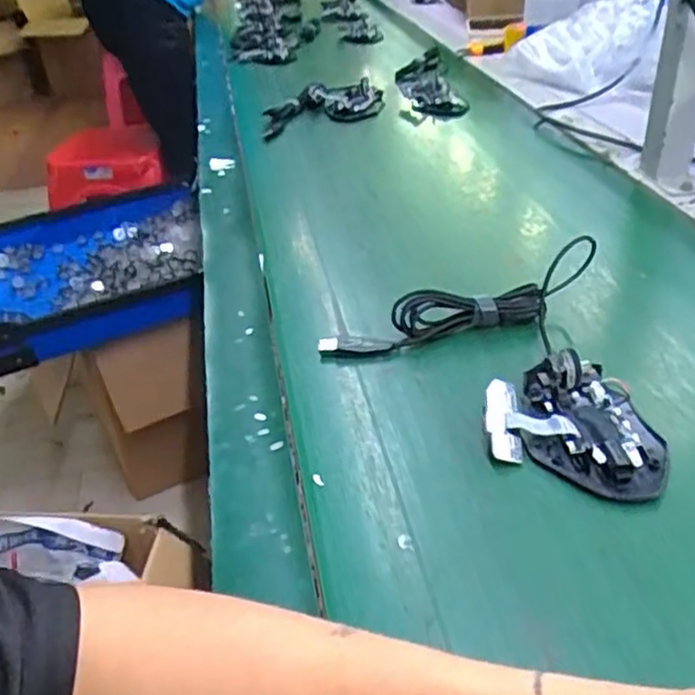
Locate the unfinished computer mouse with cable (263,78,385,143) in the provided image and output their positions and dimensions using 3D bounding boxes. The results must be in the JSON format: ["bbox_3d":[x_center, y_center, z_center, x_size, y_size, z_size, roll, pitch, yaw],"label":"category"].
[{"bbox_3d":[-0.038,-0.332,0.975,0.193,0.039,0.100,-17,37,-16],"label":"unfinished computer mouse with cable"}]

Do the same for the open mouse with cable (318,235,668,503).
[{"bbox_3d":[0.128,-0.005,0.482,0.230,0.032,0.196,26,45,36],"label":"open mouse with cable"}]

